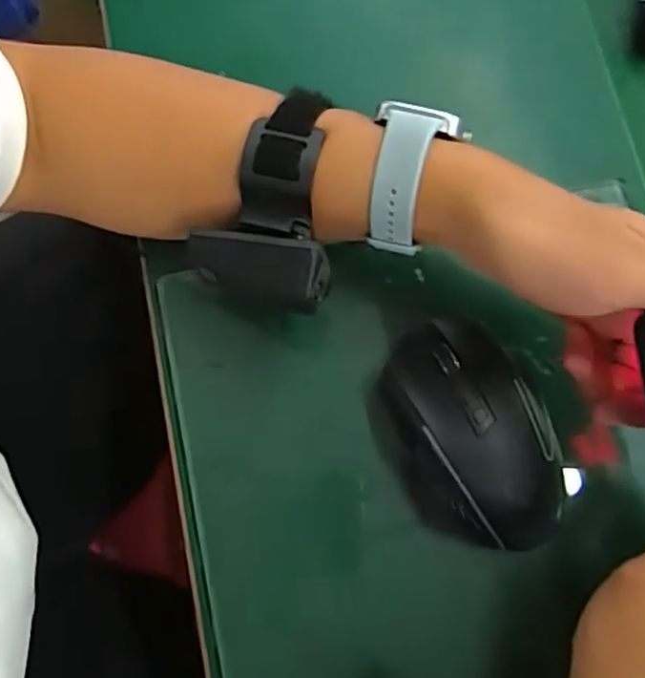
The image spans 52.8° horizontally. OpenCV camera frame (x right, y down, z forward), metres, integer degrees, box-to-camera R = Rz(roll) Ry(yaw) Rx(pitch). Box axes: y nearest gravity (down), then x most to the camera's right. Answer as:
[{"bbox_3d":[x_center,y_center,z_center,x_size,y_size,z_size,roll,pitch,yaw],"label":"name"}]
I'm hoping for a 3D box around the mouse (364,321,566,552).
[{"bbox_3d":[0.072,0.051,0.330,0.079,0.044,0.117,-29,79,-6],"label":"mouse"}]

